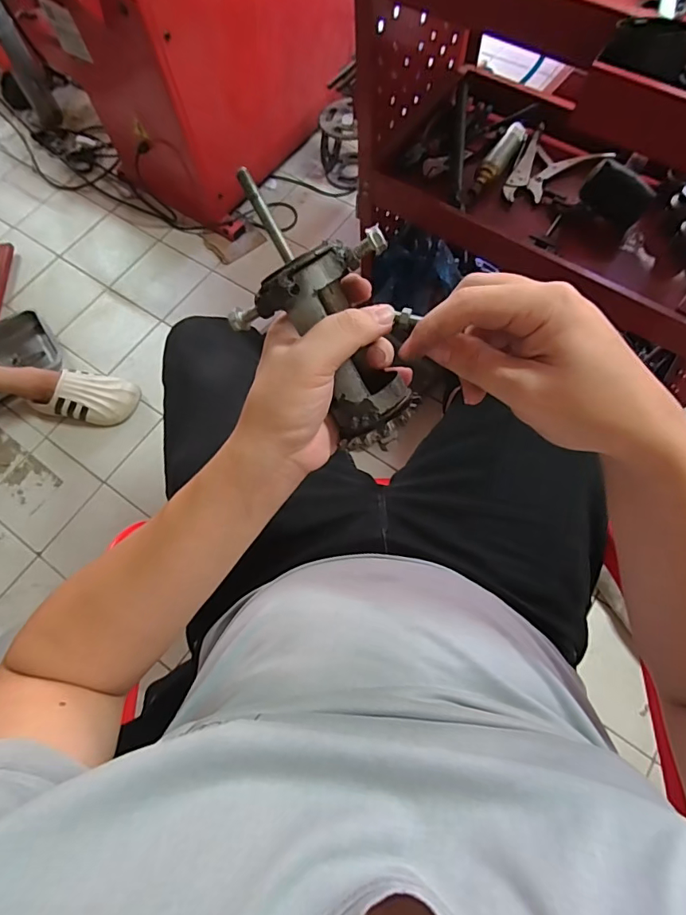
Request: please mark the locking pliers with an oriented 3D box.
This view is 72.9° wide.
[{"bbox_3d":[0.382,-0.513,0.823,0.140,0.027,0.189,27,73,12],"label":"locking pliers"}]

